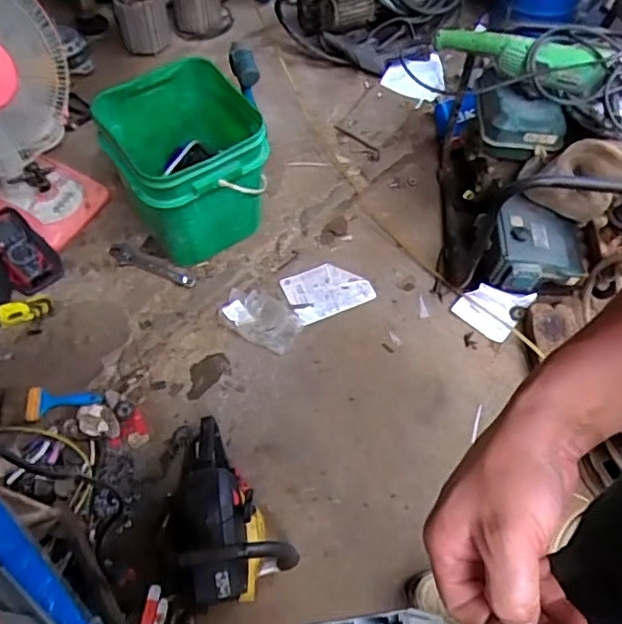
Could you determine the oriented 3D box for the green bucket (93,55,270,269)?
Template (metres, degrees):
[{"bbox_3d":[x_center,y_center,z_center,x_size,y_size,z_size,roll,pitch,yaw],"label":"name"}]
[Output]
[{"bbox_3d":[-0.293,-0.368,1.463,0.380,0.328,0.363,-17,59,-11],"label":"green bucket"}]

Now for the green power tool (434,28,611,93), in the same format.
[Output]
[{"bbox_3d":[0.467,-0.580,1.333,0.375,0.084,0.119,18,58,10],"label":"green power tool"}]

